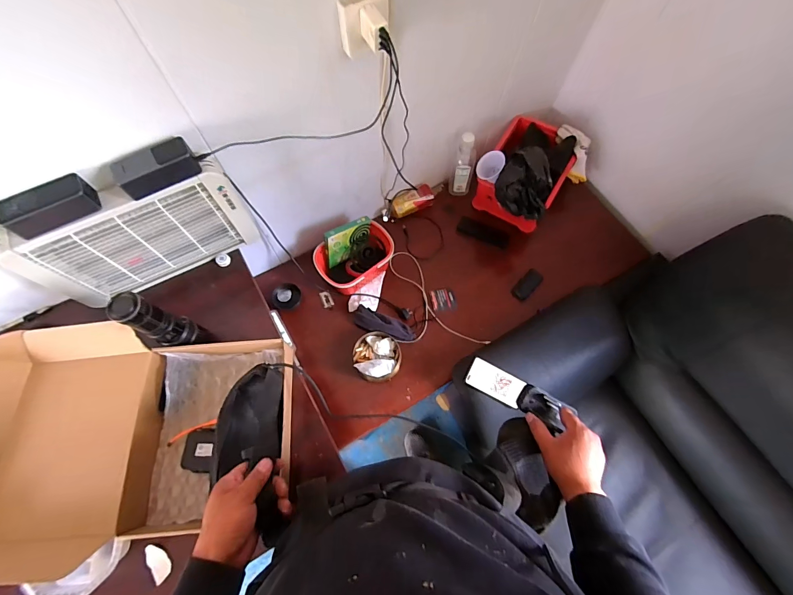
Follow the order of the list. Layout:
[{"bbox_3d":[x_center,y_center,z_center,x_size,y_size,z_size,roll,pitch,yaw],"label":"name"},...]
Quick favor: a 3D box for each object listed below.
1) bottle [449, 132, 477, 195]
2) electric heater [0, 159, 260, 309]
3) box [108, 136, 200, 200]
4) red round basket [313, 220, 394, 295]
[{"bbox_3d":[0.217,-0.419,1.125,0.076,0.212,0.044,13,70,2],"label":"bottle"},{"bbox_3d":[-0.517,-0.122,0.740,0.400,0.226,0.066,-25,73,-11],"label":"electric heater"},{"bbox_3d":[-0.427,-0.232,0.632,0.131,0.051,0.056,-32,74,-13],"label":"box"},{"bbox_3d":[-0.120,-0.109,1.091,0.228,0.107,0.147,-25,73,-11],"label":"red round basket"}]

